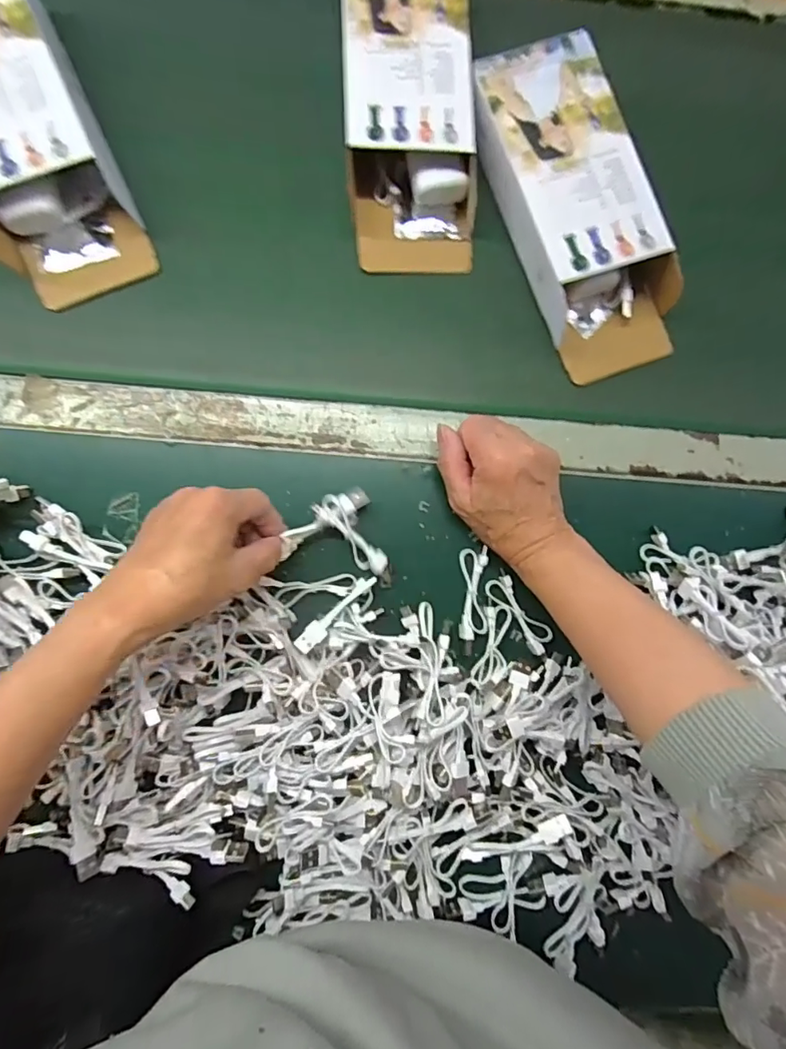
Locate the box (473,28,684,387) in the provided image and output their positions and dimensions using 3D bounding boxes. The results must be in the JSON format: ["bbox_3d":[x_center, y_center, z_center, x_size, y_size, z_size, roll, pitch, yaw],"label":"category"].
[{"bbox_3d":[0.149,-0.252,0.416,0.110,0.053,0.258,-21,85,-6],"label":"box"}]

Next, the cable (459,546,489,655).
[{"bbox_3d":[0.062,0.058,0.394,0.021,0.010,0.078,1,83,-3],"label":"cable"}]

